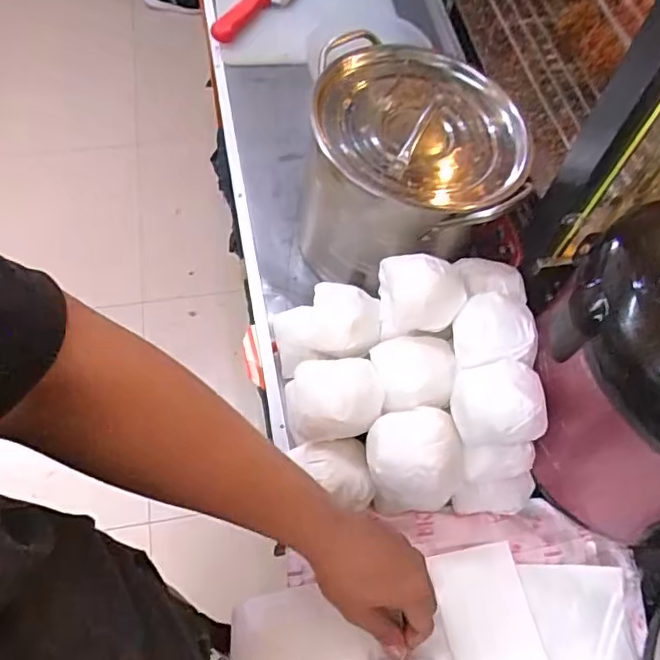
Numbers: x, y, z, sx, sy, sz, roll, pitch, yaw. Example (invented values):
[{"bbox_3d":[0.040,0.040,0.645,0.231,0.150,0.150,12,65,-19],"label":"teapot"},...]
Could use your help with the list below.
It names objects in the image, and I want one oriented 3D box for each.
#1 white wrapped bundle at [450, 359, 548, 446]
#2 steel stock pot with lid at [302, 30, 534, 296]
[{"bbox_3d":[0.142,0.059,0.501,0.069,0.041,0.065,-3,61,-4],"label":"white wrapped bundle"},{"bbox_3d":[0.085,-0.167,0.634,0.206,0.170,0.198,10,61,3],"label":"steel stock pot with lid"}]

